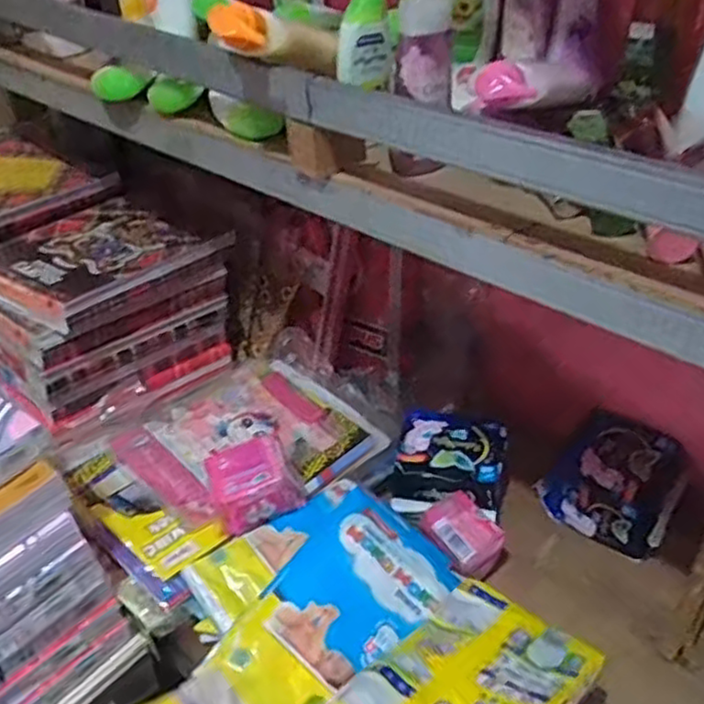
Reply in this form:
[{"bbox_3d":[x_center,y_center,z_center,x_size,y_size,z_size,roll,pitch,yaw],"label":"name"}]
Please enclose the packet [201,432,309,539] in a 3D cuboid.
[{"bbox_3d":[-0.099,0.133,0.707,0.077,0.064,0.068,-15,38,-23],"label":"packet"}]

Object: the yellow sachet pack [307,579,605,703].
[{"bbox_3d":[0.082,0.244,0.514,0.132,0.015,0.232,15,16,35],"label":"yellow sachet pack"}]

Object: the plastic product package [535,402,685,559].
[{"bbox_3d":[0.314,0.146,0.829,0.131,0.115,0.128,27,42,32],"label":"plastic product package"}]

